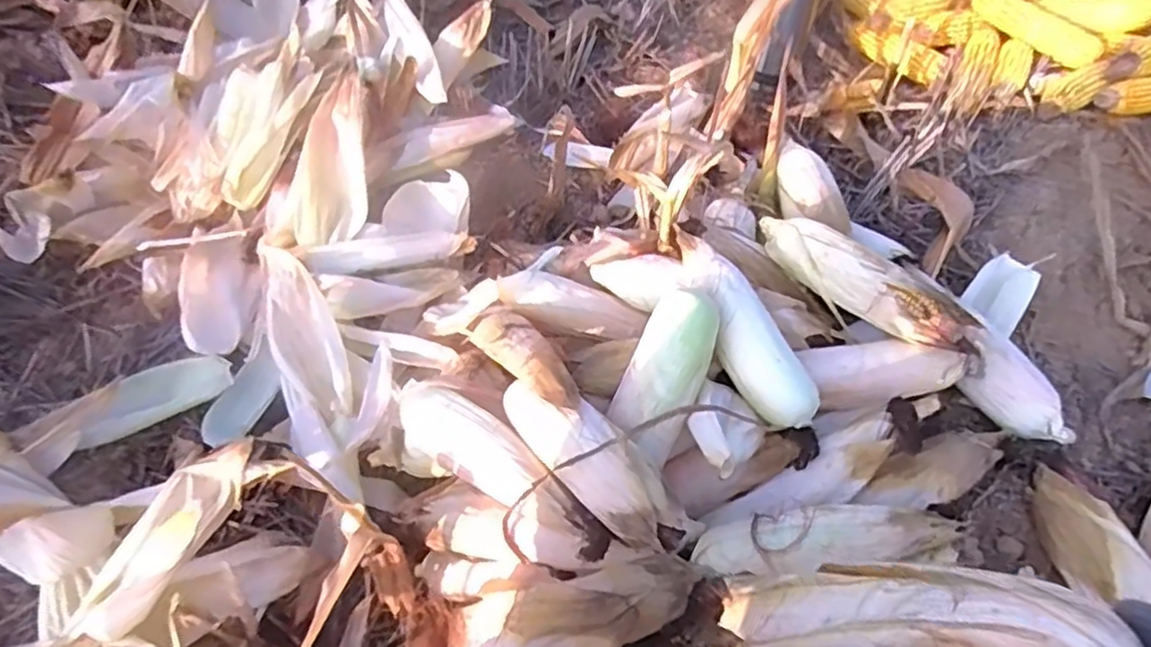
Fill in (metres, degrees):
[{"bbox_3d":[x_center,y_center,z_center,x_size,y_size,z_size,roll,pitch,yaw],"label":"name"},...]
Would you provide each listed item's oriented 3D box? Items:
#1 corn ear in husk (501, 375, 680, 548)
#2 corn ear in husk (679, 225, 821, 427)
[{"bbox_3d":[0.007,0.111,0.599,0.064,0.044,0.208,-35,47,-22],"label":"corn ear in husk"},{"bbox_3d":[0.166,0.001,0.708,0.066,0.049,0.231,-25,78,-4],"label":"corn ear in husk"}]

